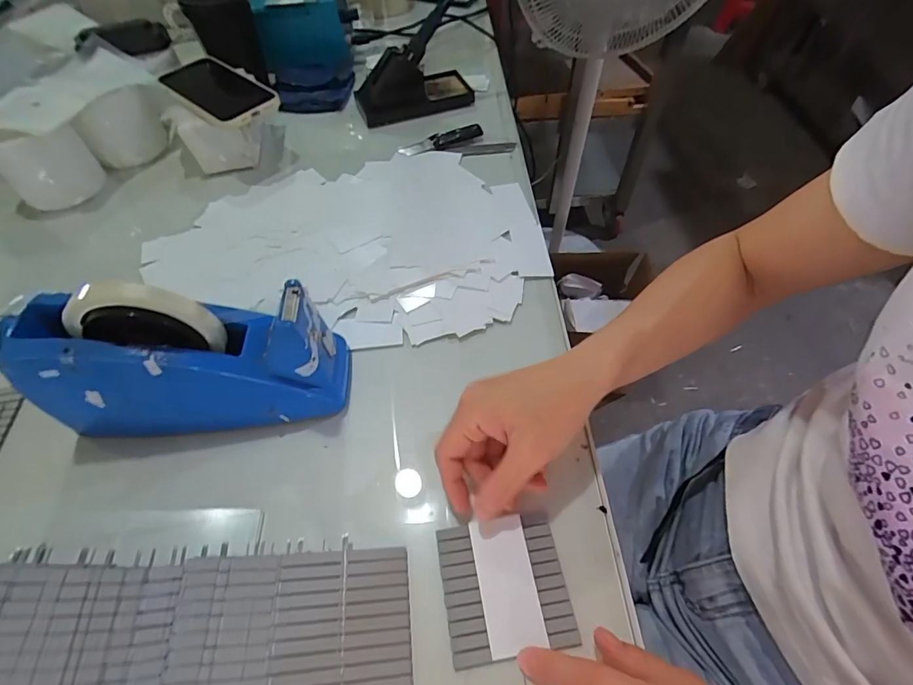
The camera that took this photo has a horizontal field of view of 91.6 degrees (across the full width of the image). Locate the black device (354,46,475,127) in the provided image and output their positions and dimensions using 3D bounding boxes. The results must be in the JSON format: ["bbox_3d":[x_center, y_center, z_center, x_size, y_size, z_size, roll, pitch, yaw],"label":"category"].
[{"bbox_3d":[-0.061,-0.370,0.625,0.162,0.071,0.085,-21,56,-13],"label":"black device"}]

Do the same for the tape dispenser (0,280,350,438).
[{"bbox_3d":[-0.195,0.009,0.327,0.207,0.113,0.072,-2,54,0],"label":"tape dispenser"}]

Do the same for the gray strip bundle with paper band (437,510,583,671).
[{"bbox_3d":[0.030,0.154,0.285,0.077,0.009,0.077,-9,55,-4],"label":"gray strip bundle with paper band"}]

